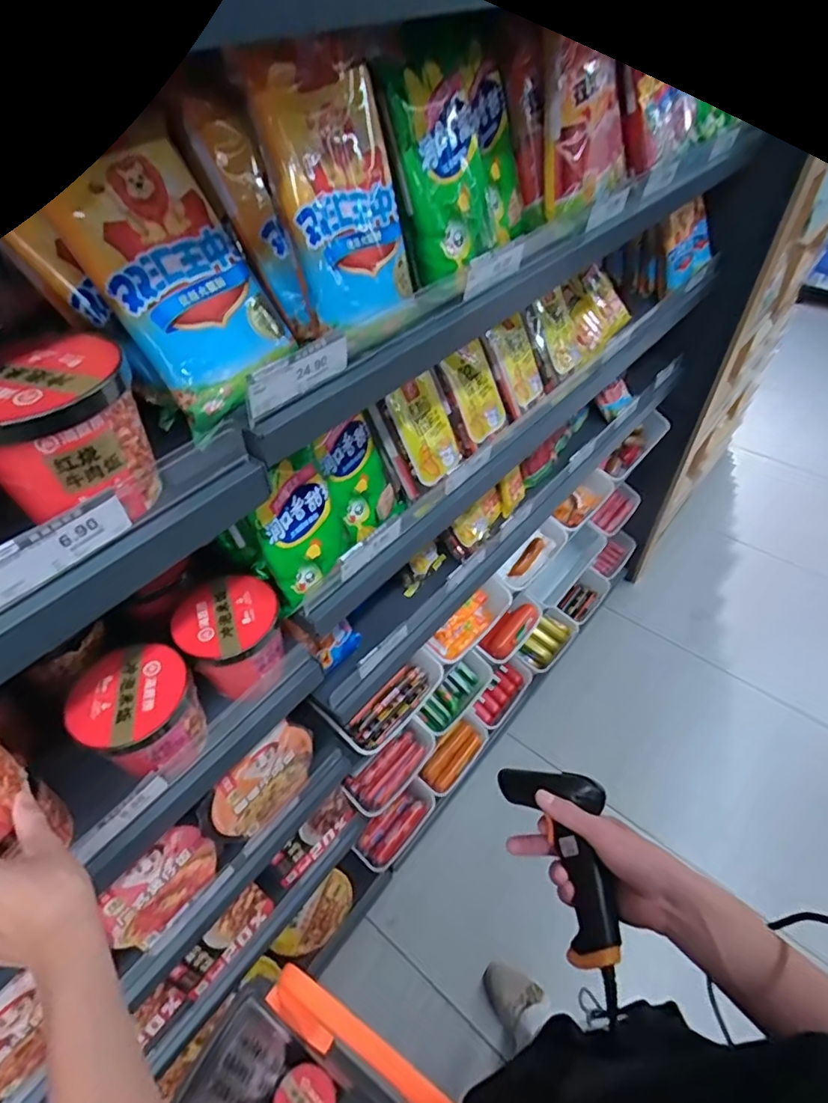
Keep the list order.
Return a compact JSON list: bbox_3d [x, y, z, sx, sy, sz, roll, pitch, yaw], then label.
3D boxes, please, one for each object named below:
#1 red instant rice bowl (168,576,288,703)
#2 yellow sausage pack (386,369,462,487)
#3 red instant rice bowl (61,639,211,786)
[{"bbox_3d":[-0.200,0.101,0.627,0.099,0.112,0.103,-1,47,2],"label":"red instant rice bowl"},{"bbox_3d":[0.019,-0.159,0.709,0.010,0.125,0.093,3,39,46],"label":"yellow sausage pack"},{"bbox_3d":[-0.276,0.162,0.563,0.104,0.090,0.105,-1,47,2],"label":"red instant rice bowl"}]

